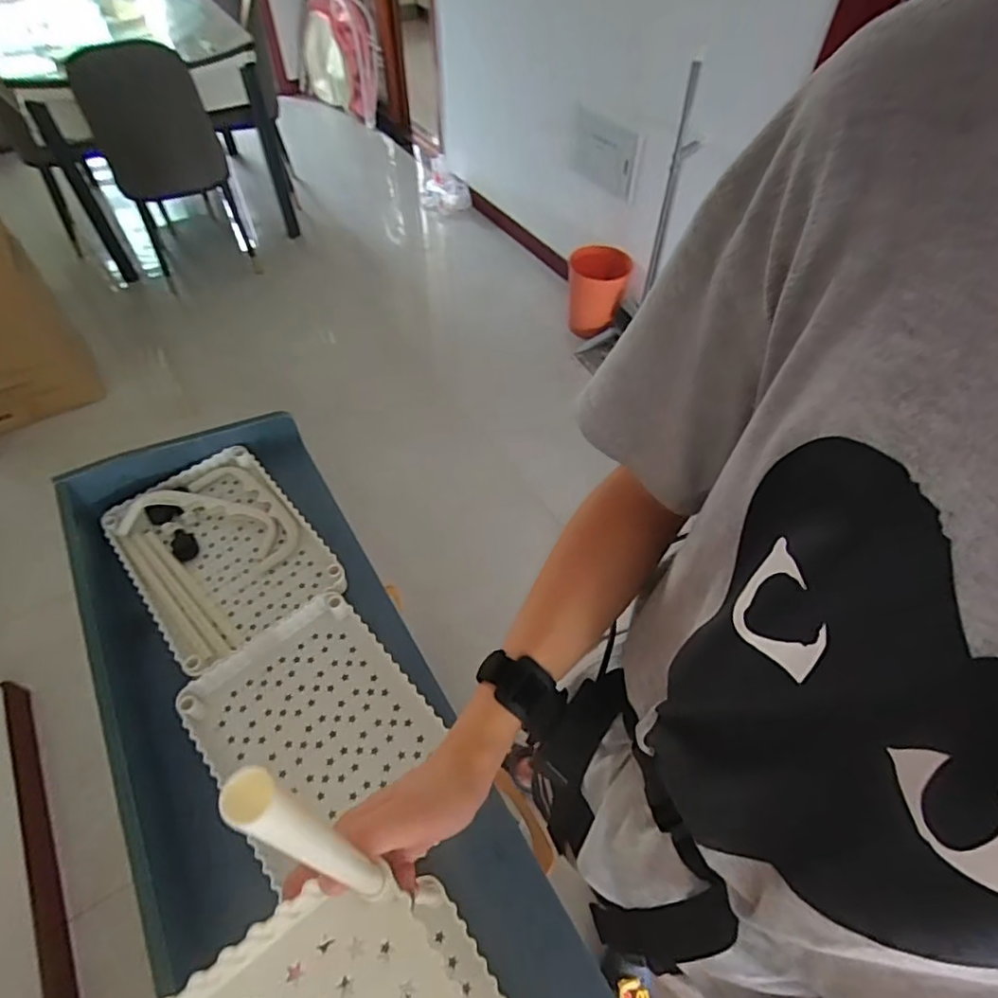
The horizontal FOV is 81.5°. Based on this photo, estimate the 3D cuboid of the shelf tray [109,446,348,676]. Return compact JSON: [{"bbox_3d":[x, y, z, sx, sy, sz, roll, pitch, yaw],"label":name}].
[{"bbox_3d":[-0.349,0.065,0.728,0.196,0.033,0.278,-34,60,-24],"label":"shelf tray"}]

